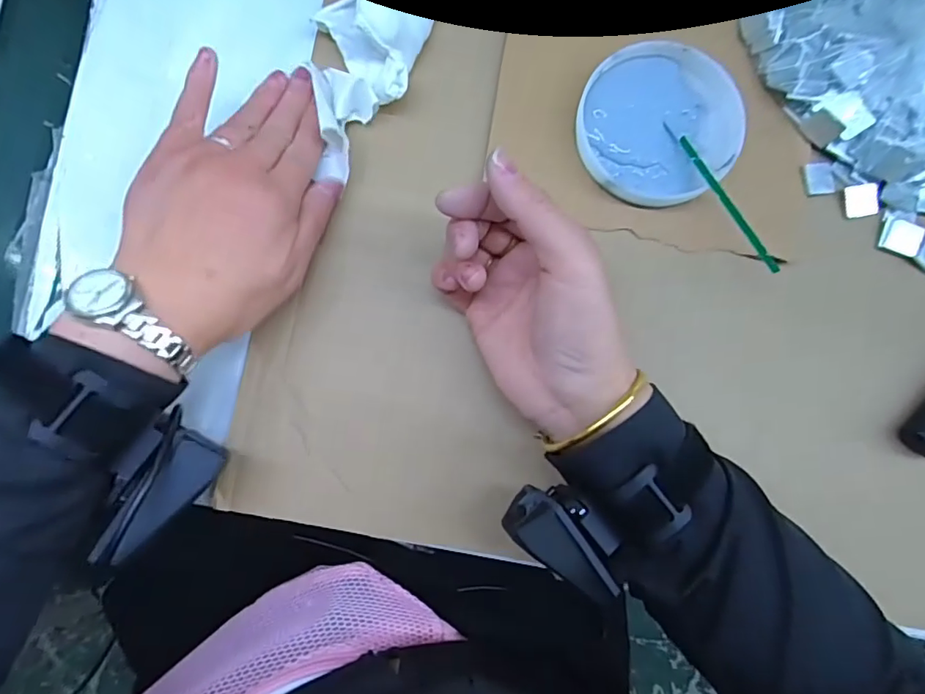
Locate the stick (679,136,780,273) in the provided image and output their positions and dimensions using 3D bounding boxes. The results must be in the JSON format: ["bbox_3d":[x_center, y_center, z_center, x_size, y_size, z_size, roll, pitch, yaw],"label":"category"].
[{"bbox_3d":[0.158,-0.087,0.323,0.005,0.007,0.103,-22,70,-4],"label":"stick"}]

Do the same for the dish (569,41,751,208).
[{"bbox_3d":[0.122,-0.142,0.341,0.098,0.016,0.103,0,81,-2],"label":"dish"}]

